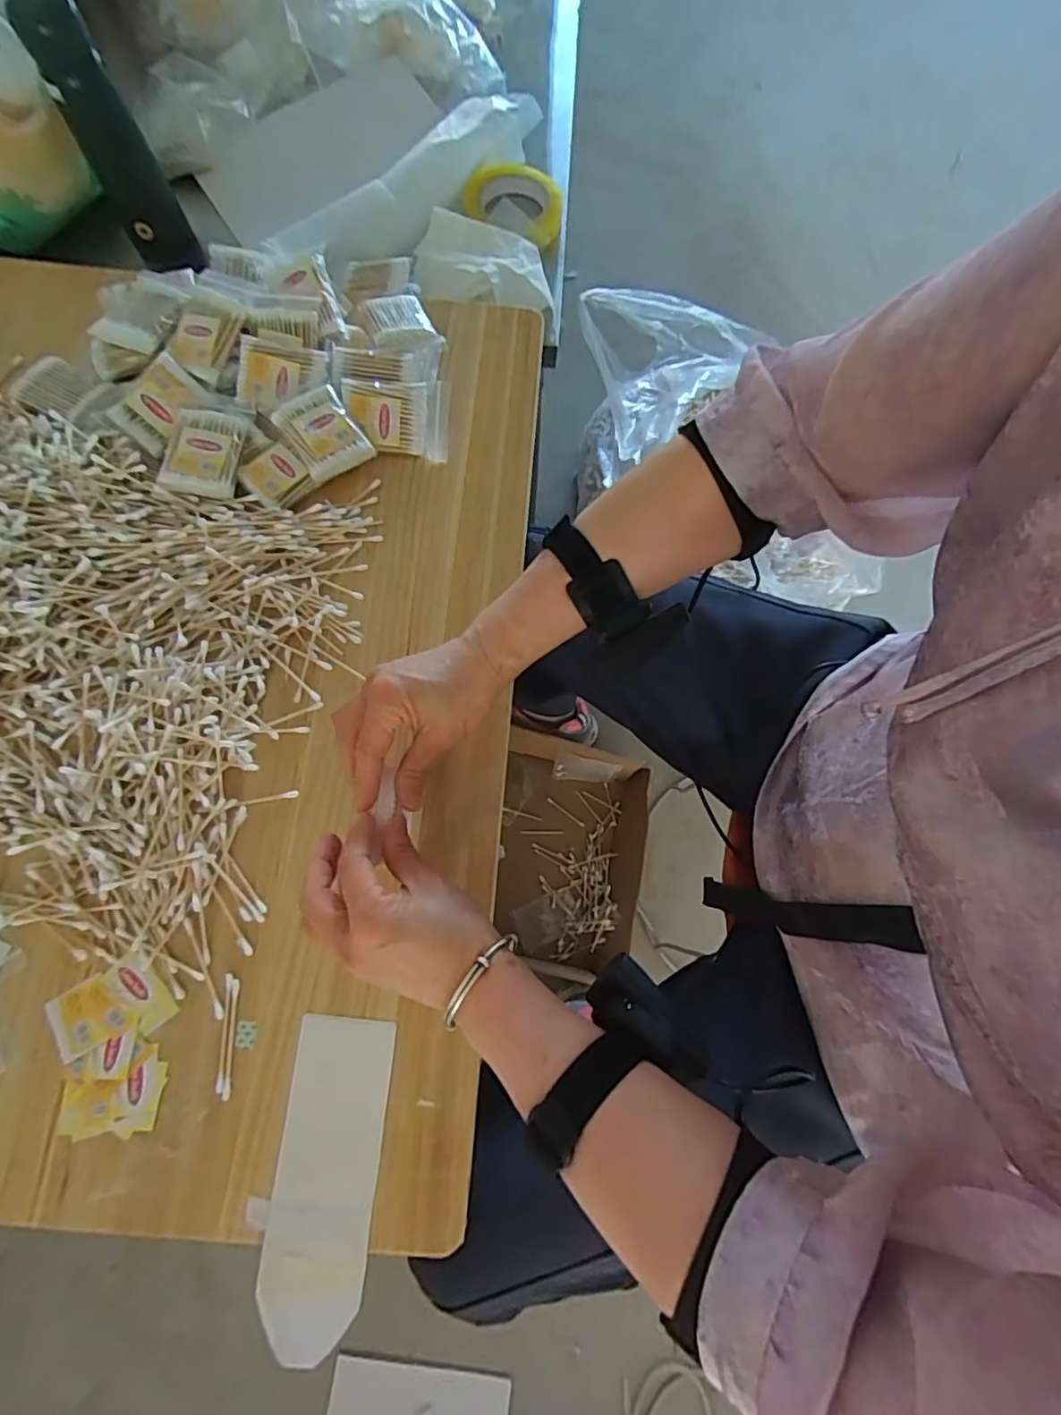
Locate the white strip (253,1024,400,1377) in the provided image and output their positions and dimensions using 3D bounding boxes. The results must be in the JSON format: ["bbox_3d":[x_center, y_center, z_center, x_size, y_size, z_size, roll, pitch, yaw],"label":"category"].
[{"bbox_3d":[-0.132,0.305,0.395,0.065,0.004,0.185,4,72,1],"label":"white strip"}]

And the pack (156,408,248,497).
[{"bbox_3d":[-0.275,-0.218,0.513,0.054,0.017,0.074,6,73,1],"label":"pack"}]

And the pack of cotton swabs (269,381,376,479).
[{"bbox_3d":[-0.180,-0.238,0.526,0.056,0.021,0.071,-34,76,-10],"label":"pack of cotton swabs"}]

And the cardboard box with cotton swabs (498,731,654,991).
[{"bbox_3d":[0.061,0.218,0.913,0.226,0.083,0.334,6,73,1],"label":"cardboard box with cotton swabs"}]

